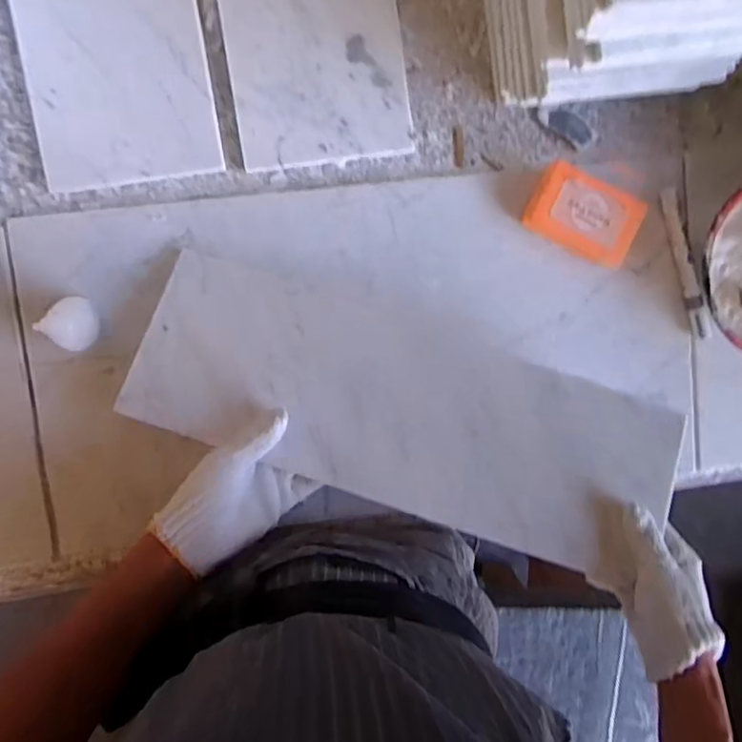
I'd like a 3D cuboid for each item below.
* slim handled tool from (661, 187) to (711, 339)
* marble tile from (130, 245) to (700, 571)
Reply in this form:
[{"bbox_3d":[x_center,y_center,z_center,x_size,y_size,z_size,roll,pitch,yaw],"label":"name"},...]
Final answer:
[{"bbox_3d":[0.293,-0.099,0.577,0.017,0.012,0.141,-15,98,-3],"label":"slim handled tool"},{"bbox_3d":[0.027,0.034,0.515,0.441,0.011,0.149,18,79,2],"label":"marble tile"}]

